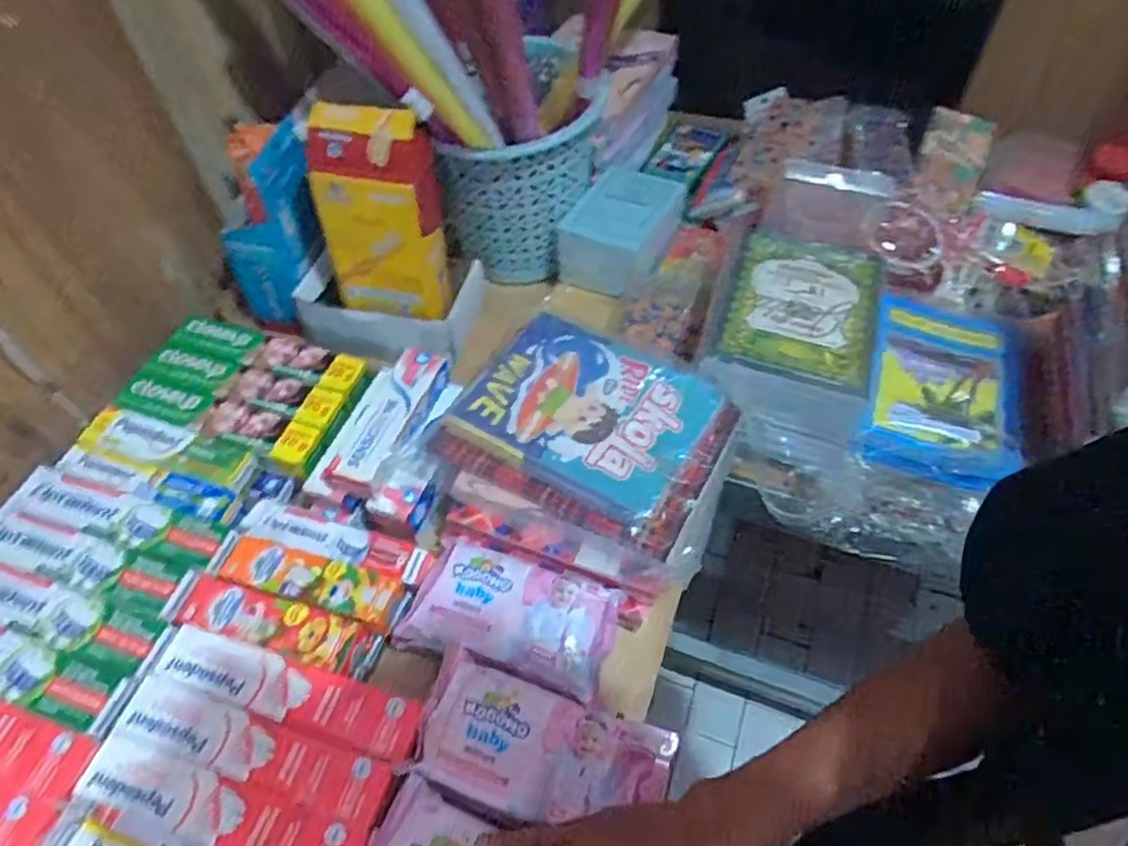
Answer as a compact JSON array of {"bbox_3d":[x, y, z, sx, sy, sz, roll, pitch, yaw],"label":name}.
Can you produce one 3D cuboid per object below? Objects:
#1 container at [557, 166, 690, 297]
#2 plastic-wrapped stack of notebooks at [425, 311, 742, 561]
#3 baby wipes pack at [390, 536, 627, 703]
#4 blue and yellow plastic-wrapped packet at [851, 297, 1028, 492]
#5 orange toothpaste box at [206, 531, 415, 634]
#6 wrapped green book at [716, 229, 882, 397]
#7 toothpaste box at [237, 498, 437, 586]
[{"bbox_3d":[0.081,-0.244,0.894,0.124,0.078,0.153,22,58,16],"label":"container"},{"bbox_3d":[0.025,0.006,0.662,0.244,0.053,0.191,24,59,17],"label":"plastic-wrapped stack of notebooks"},{"bbox_3d":[-0.045,0.163,0.604,0.174,0.042,0.101,16,57,13],"label":"baby wipes pack"},{"bbox_3d":[0.382,-0.041,0.701,0.143,0.032,0.223,16,57,13],"label":"blue and yellow plastic-wrapped packet"},{"bbox_3d":[-0.228,0.138,0.624,0.177,0.028,0.048,14,56,11],"label":"orange toothpaste box"},{"bbox_3d":[0.244,-0.116,0.704,0.144,0.031,0.201,14,57,12],"label":"wrapped green book"},{"bbox_3d":[-0.214,0.112,0.658,0.179,0.030,0.045,15,57,12],"label":"toothpaste box"}]

